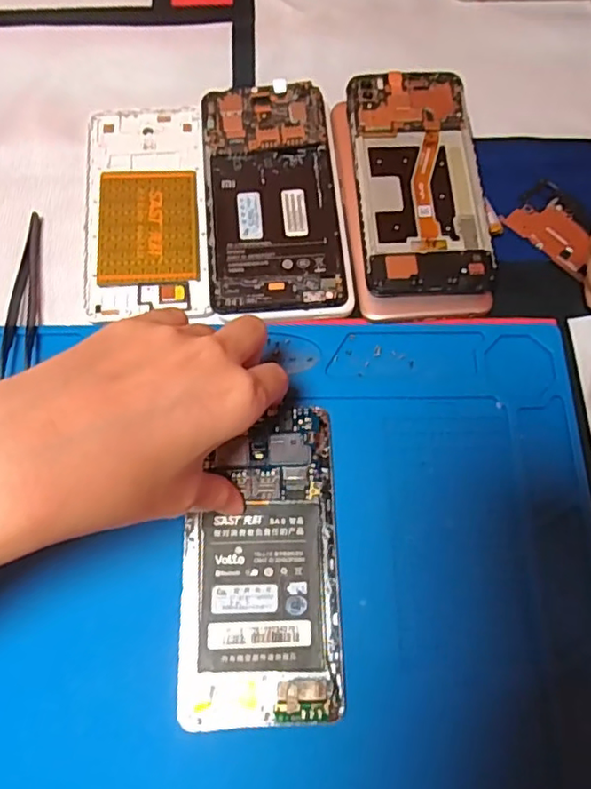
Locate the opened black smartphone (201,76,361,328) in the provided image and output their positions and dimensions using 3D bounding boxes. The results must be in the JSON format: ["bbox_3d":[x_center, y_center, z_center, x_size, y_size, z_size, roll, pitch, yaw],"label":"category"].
[{"bbox_3d":[-0.011,-0.113,0.337,0.079,0.015,0.151,-5,71,-3],"label":"opened black smartphone"}]

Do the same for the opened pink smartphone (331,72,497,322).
[{"bbox_3d":[0.069,-0.120,0.342,0.079,0.015,0.159,-4,71,-3],"label":"opened pink smartphone"}]

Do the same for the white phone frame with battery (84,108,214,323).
[{"bbox_3d":[-0.085,-0.110,0.339,0.067,0.004,0.140,-4,71,-3],"label":"white phone frame with battery"}]

